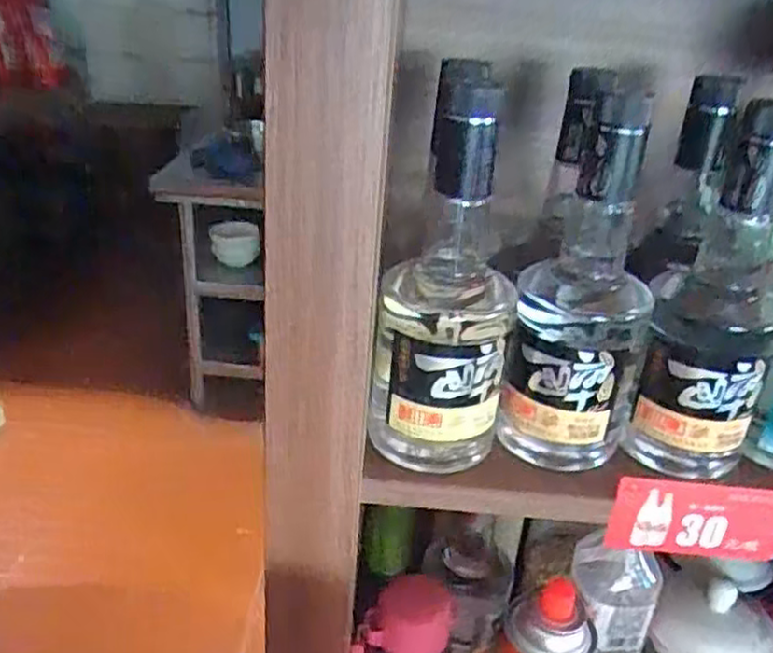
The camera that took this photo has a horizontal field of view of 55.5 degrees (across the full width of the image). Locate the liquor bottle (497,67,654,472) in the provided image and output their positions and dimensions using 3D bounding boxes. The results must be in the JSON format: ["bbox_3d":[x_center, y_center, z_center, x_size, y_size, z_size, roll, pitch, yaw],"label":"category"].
[{"bbox_3d":[0.120,-0.020,0.440,0.080,0.224,0.076,12,28,14],"label":"liquor bottle"}]

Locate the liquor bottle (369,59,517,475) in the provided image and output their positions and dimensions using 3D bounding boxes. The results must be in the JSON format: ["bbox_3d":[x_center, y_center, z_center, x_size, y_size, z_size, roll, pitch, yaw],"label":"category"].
[{"bbox_3d":[0.035,-0.022,0.429,0.082,0.218,0.077,7,28,5],"label":"liquor bottle"}]

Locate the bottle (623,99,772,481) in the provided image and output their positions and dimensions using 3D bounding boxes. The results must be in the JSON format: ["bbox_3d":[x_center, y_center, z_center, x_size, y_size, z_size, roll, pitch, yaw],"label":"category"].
[{"bbox_3d":[0.204,-0.013,0.442,0.066,0.226,0.075,17,30,23],"label":"bottle"}]

